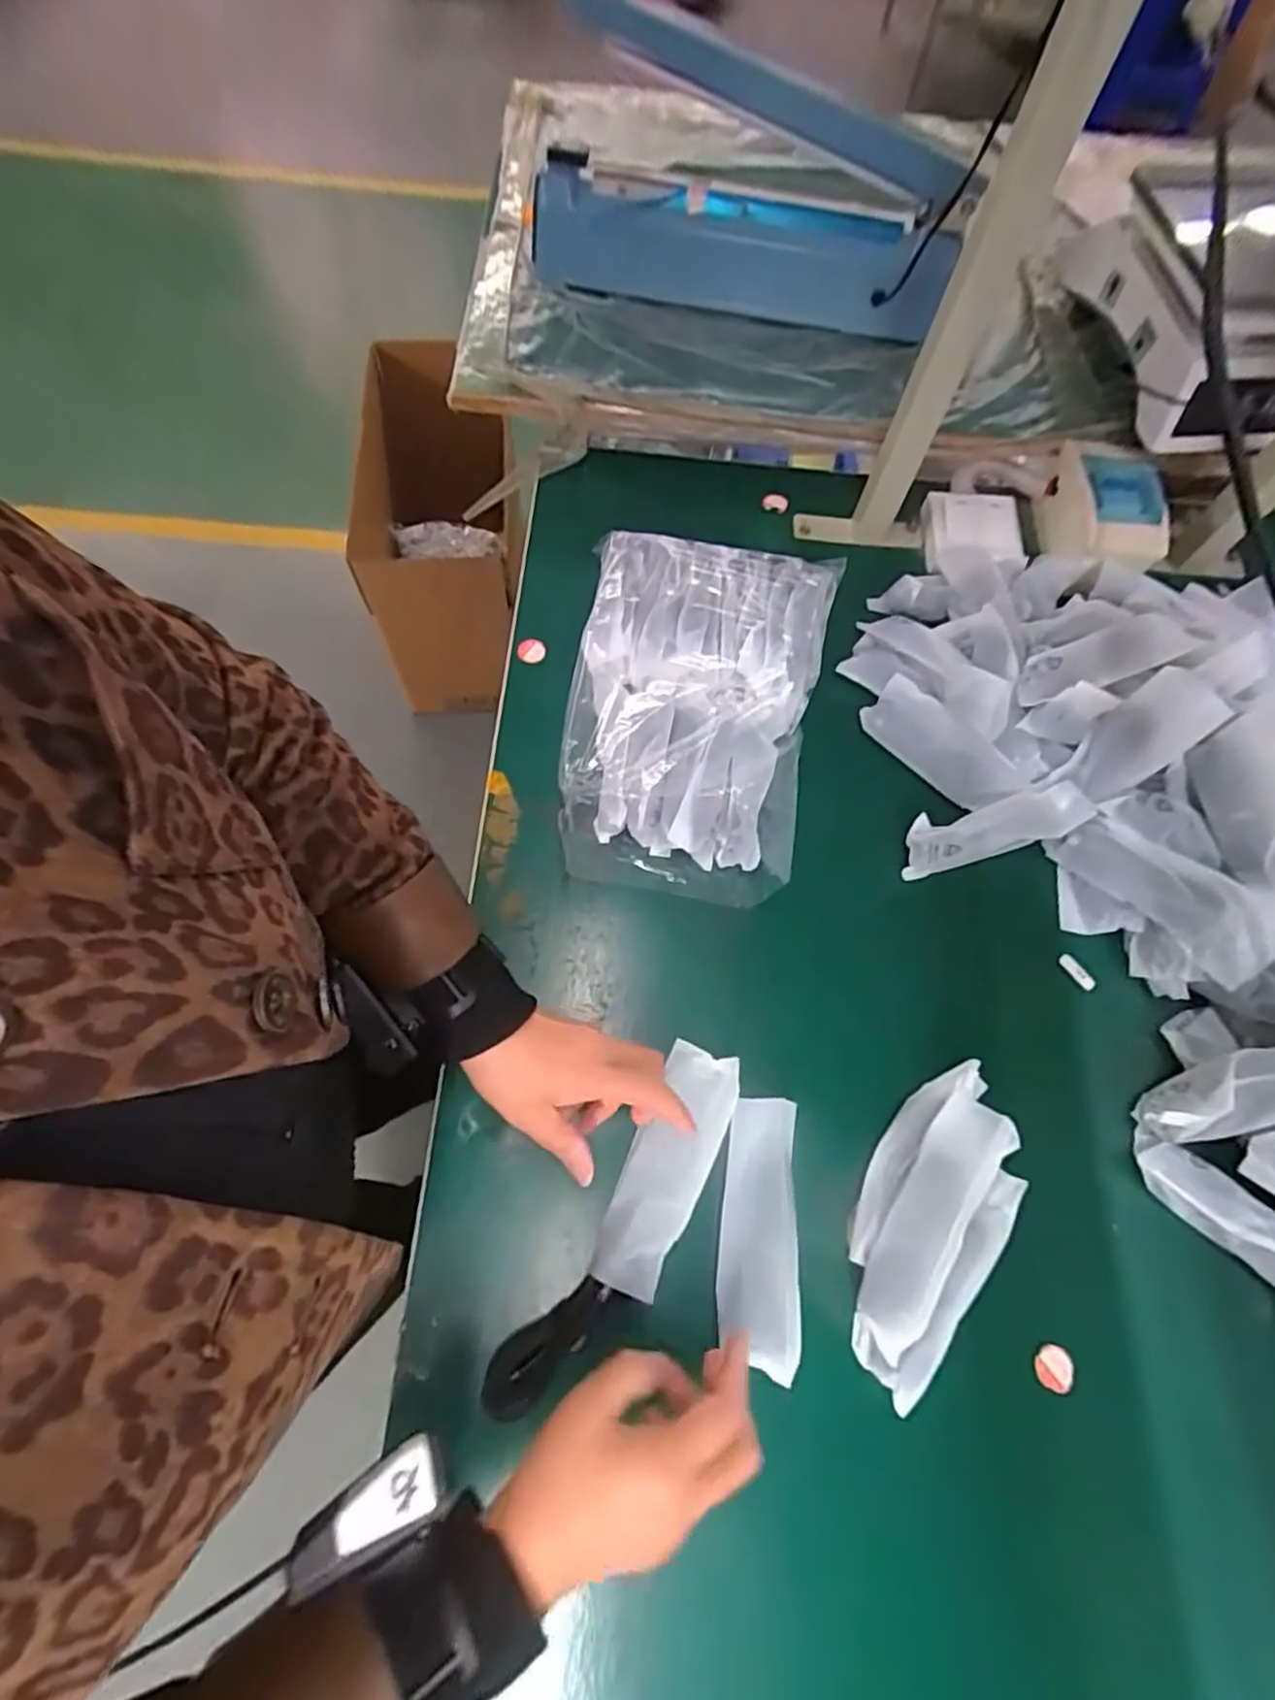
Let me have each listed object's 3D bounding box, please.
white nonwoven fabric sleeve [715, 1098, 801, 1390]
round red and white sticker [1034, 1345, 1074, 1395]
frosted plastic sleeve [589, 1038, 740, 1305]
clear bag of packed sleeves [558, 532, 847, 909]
[{"bbox_3d":[0.078,0.238,0.440,0.049,0.010,0.150,4,66,8],"label":"white nonwoven fabric sleeve"},{"bbox_3d":[0.267,0.331,0.445,0.023,0.006,0.025,-4,66,9],"label":"round red and white sticker"},{"bbox_3d":[0.019,0.205,0.457,0.052,0.015,0.153,24,63,11],"label":"frosted plastic sleeve"},{"bbox_3d":[0.047,-0.129,0.557,0.200,0.096,0.305,13,67,2],"label":"clear bag of packed sleeves"}]

